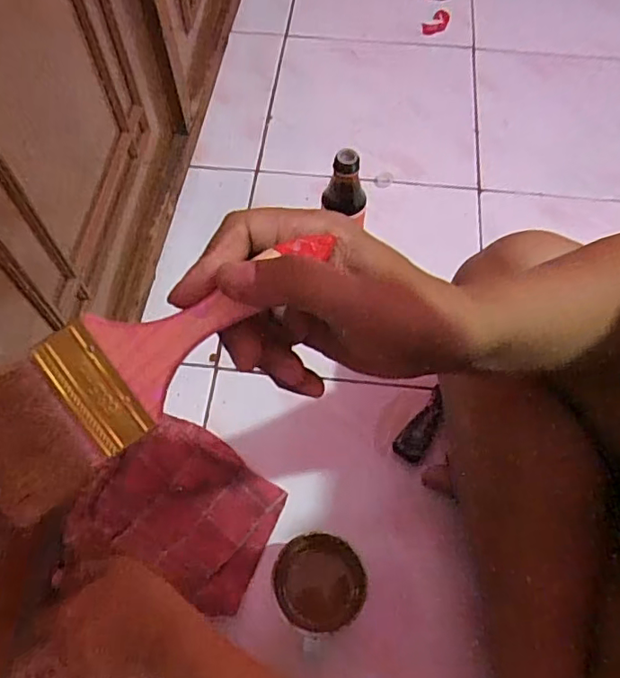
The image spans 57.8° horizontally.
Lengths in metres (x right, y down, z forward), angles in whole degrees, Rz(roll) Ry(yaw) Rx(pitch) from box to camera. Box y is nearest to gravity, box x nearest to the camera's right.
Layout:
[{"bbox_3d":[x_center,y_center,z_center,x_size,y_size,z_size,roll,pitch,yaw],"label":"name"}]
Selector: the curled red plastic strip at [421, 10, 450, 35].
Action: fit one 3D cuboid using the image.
[{"bbox_3d":[0.211,-0.527,0.936,0.029,0.014,0.064,35,68,17],"label":"curled red plastic strip"}]

